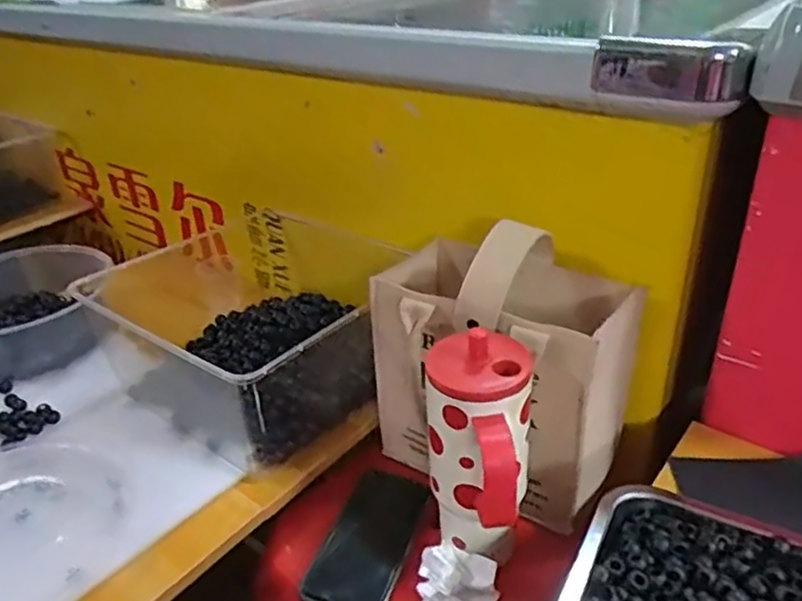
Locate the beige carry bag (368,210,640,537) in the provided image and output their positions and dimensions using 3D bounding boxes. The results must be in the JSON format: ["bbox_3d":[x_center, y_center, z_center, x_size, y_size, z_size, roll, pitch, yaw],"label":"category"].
[{"bbox_3d":[0.098,0.049,0.662,0.231,0.254,0.147,16,37,29],"label":"beige carry bag"}]

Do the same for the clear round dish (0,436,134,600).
[{"bbox_3d":[-0.365,0.204,0.612,0.213,0.028,0.200,-3,31,2],"label":"clear round dish"}]

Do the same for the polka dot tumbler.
[{"bbox_3d":[0.064,0.136,0.547,0.085,0.190,0.109,1,32,7],"label":"polka dot tumbler"}]

